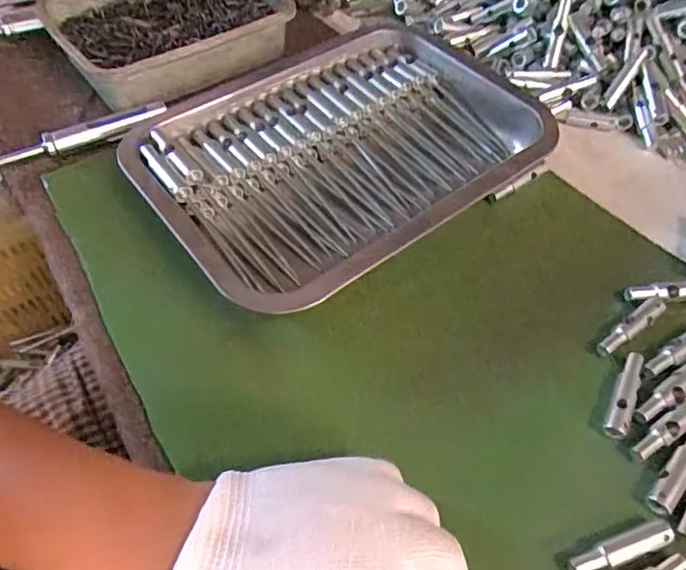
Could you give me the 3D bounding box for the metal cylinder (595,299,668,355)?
[{"bbox_3d":[0.166,0.026,0.326,0.052,0.011,0.011,-34,62,-20],"label":"metal cylinder"}]

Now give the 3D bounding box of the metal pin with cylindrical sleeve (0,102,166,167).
[{"bbox_3d":[-0.199,-0.105,0.404,0.143,0.015,0.017,-20,58,-13],"label":"metal pin with cylindrical sleeve"}]

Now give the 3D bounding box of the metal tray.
[{"bbox_3d":[0.008,-0.095,0.384,0.271,0.039,0.187,-33,62,-20],"label":"metal tray"}]

